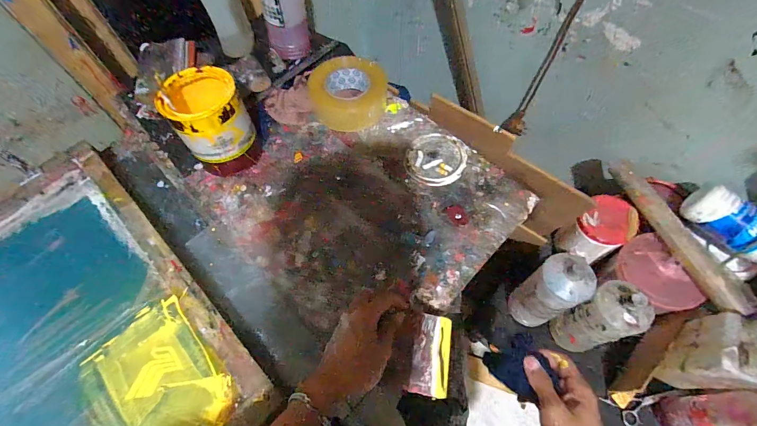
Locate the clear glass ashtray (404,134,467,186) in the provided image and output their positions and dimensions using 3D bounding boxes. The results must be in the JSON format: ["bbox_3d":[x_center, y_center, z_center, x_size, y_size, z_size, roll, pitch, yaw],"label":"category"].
[{"bbox_3d":[0.099,-0.093,0.578,0.097,0.014,0.105,-2,61,3],"label":"clear glass ashtray"}]

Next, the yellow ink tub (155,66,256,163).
[{"bbox_3d":[-0.266,-0.143,0.546,0.114,0.126,0.113,-33,64,-14],"label":"yellow ink tub"}]

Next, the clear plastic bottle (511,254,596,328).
[{"bbox_3d":[0.311,0.148,0.621,0.076,0.219,0.081,-2,61,3],"label":"clear plastic bottle"}]

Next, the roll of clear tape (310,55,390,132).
[{"bbox_3d":[-0.054,-0.224,0.633,0.142,0.062,0.134,-2,61,3],"label":"roll of clear tape"}]

